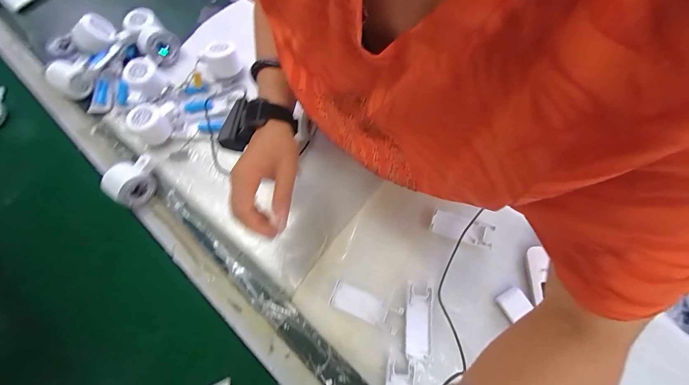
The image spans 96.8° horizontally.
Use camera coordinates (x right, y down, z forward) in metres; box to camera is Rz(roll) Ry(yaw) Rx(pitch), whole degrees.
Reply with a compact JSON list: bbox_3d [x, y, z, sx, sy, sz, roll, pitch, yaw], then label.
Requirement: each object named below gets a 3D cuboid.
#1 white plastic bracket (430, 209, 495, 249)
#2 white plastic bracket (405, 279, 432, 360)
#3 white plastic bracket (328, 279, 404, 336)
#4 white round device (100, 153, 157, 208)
[{"bbox_3d":[0.185,0.056,0.478,0.094,0.011,0.038,14,74,7],"label":"white plastic bracket"},{"bbox_3d":[0.109,0.190,0.451,0.036,0.012,0.101,5,73,4],"label":"white plastic bracket"},{"bbox_3d":[0.031,0.170,0.457,0.104,0.013,0.038,22,75,9],"label":"white plastic bracket"},{"bbox_3d":[-0.348,-0.022,0.509,0.048,0.056,0.082,35,77,12],"label":"white round device"}]

